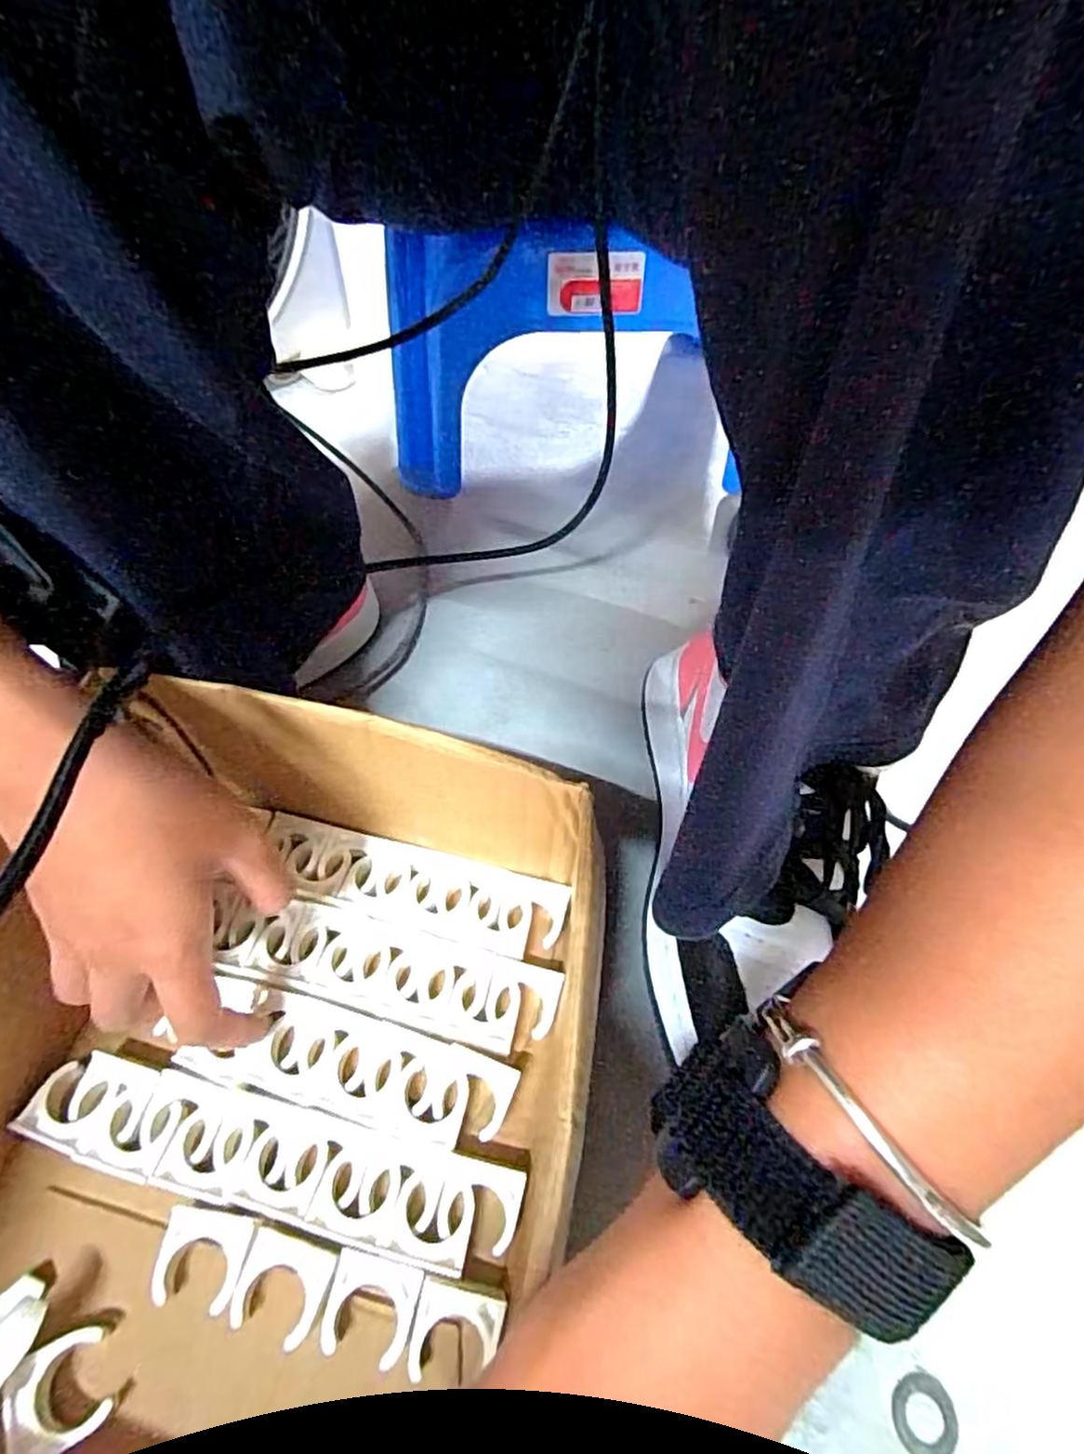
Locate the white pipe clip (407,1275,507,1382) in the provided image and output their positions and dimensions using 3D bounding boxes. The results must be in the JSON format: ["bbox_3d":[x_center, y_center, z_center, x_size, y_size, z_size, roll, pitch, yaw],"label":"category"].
[{"bbox_3d":[-0.032,0.227,0.259,0.032,0.012,0.029,11,55,4],"label":"white pipe clip"}]

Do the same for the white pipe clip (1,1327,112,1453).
[{"bbox_3d":[-0.171,0.237,0.245,0.029,0.017,0.031,-21,59,-17],"label":"white pipe clip"}]

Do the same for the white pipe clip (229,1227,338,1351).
[{"bbox_3d":[-0.099,0.215,0.266,0.033,0.016,0.030,16,56,7],"label":"white pipe clip"}]

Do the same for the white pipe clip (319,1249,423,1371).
[{"bbox_3d":[-0.065,0.220,0.262,0.033,0.016,0.030,12,55,4],"label":"white pipe clip"}]

